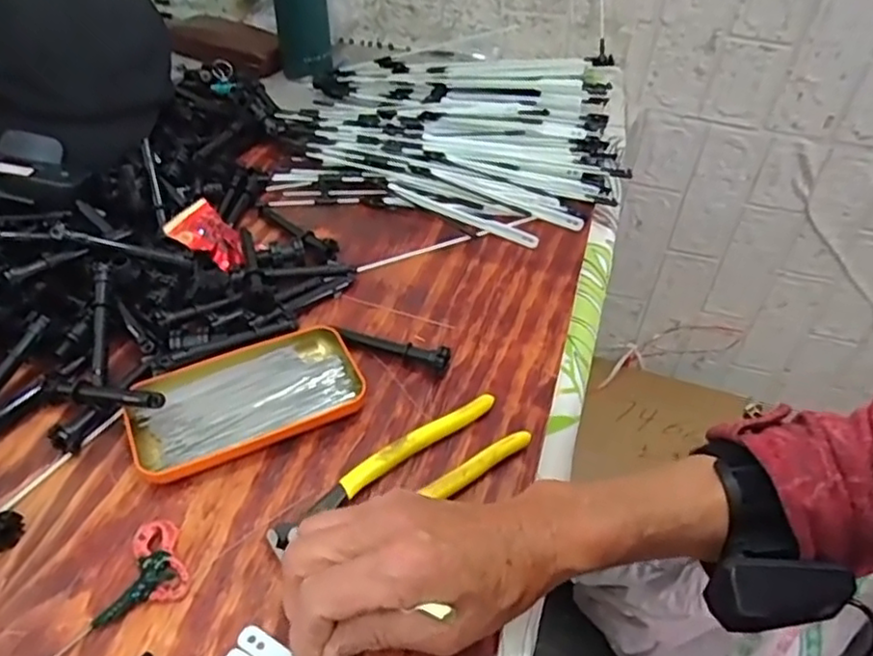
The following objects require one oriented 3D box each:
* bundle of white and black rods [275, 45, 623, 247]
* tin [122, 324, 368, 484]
[{"bbox_3d":[0.018,-0.198,0.658,0.337,0.039,0.283,8,45,5],"label":"bundle of white and black rods"},{"bbox_3d":[-0.122,0.044,0.432,0.142,0.017,0.077,-21,50,-21],"label":"tin"}]

